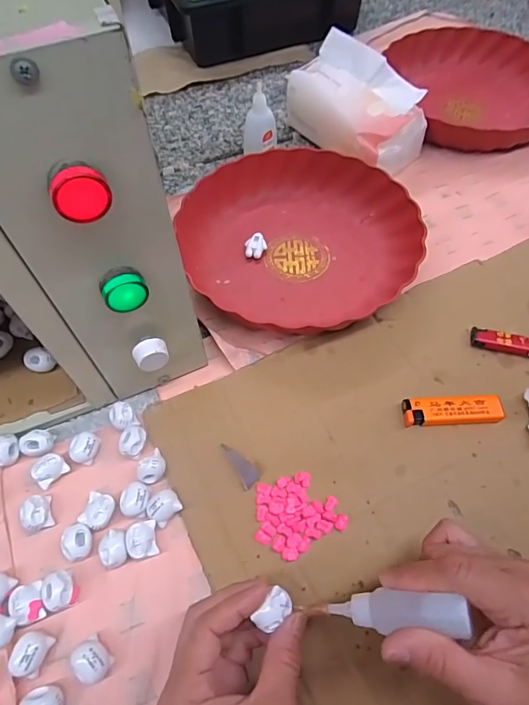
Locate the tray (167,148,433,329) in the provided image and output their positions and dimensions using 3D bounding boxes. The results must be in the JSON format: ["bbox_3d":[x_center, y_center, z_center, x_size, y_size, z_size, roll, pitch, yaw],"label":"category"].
[{"bbox_3d":[0.034,-0.122,0.470,0.226,0.044,0.221,-1,58,1],"label":"tray"}]

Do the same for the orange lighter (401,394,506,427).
[{"bbox_3d":[0.158,0.050,0.378,0.079,0.012,0.024,-1,58,1],"label":"orange lighter"}]

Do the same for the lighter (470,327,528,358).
[{"bbox_3d":[0.229,-0.007,0.412,0.075,0.011,0.019,13,59,9],"label":"lighter"}]

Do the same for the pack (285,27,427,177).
[{"bbox_3d":[0.110,-0.291,0.541,0.094,0.096,0.171,-29,62,-16],"label":"pack"}]

